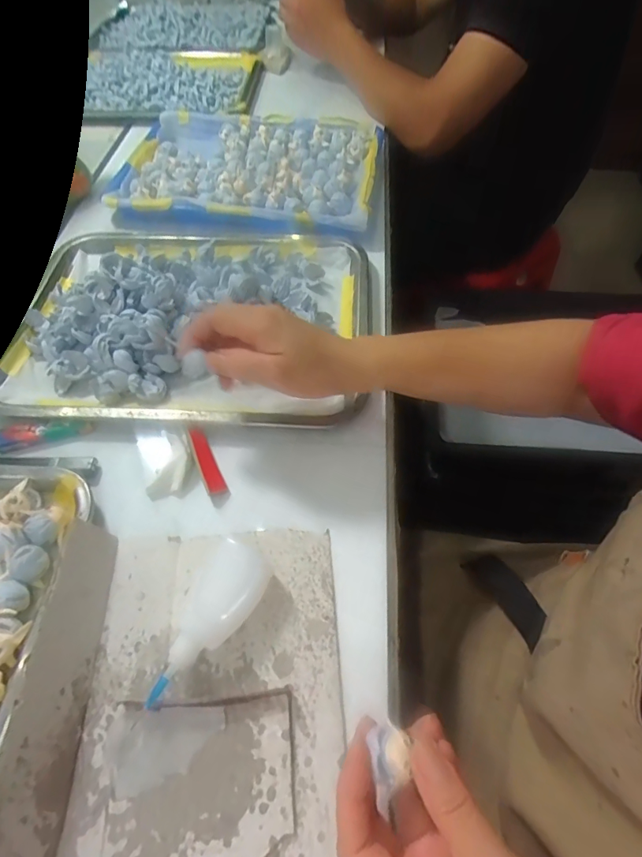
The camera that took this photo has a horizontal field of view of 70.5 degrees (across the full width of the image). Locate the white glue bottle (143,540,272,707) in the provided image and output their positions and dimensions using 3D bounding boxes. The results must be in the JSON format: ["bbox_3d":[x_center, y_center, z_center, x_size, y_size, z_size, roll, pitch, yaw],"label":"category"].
[{"bbox_3d":[-0.069,0.124,0.290,0.041,0.025,0.104,24,59,15],"label":"white glue bottle"}]

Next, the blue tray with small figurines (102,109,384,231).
[{"bbox_3d":[-0.096,-0.348,0.590,0.332,0.030,0.239,8,57,6],"label":"blue tray with small figurines"}]

